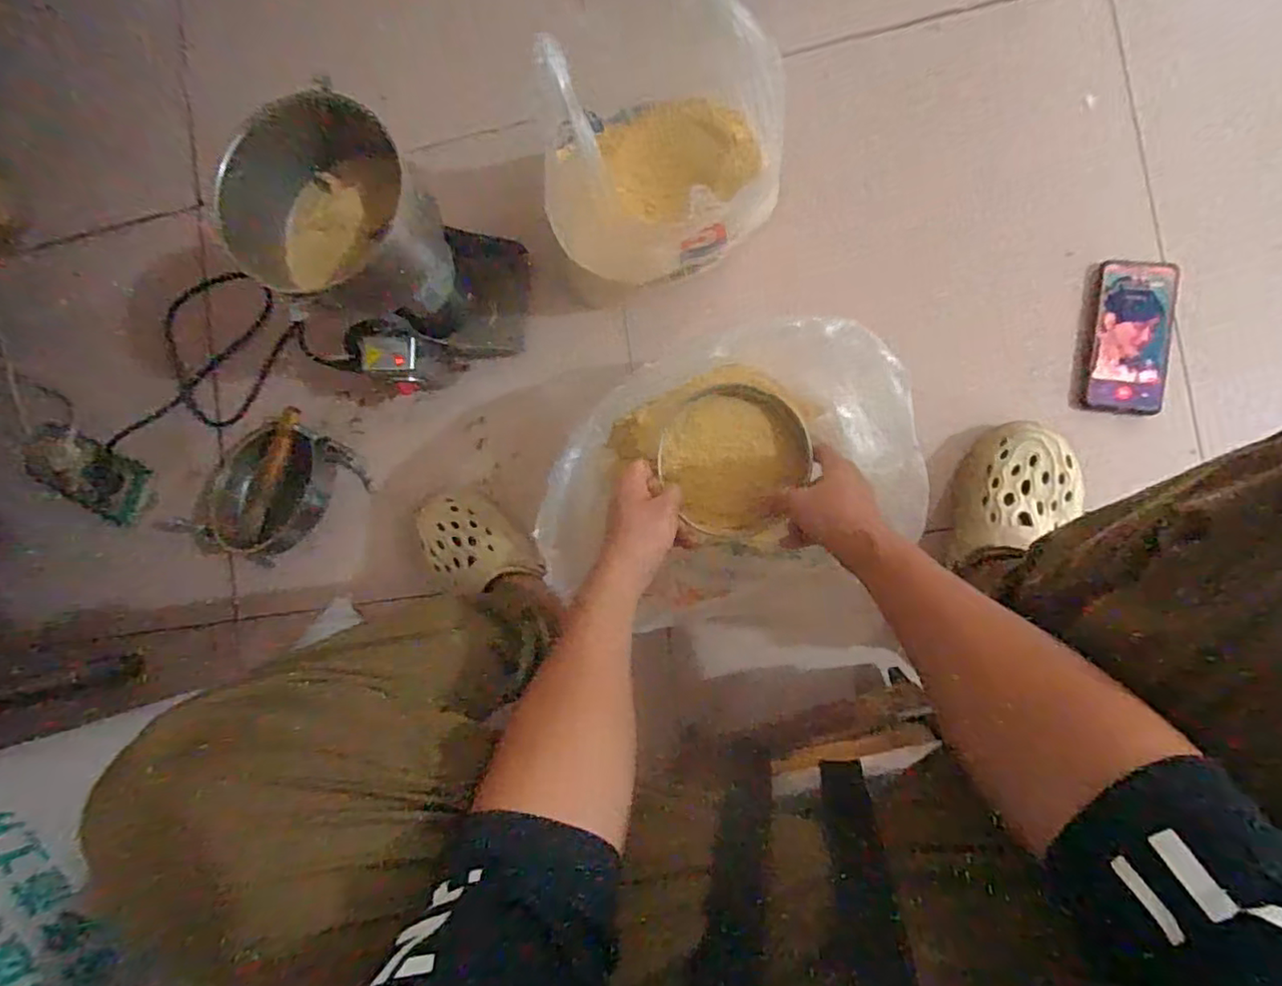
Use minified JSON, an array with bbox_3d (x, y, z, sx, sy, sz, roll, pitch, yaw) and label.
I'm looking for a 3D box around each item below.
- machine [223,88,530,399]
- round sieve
[{"bbox_3d":[-0.256,-0.246,0.669,0.215,0.285,0.162,-30,84,5],"label":"machine"},{"bbox_3d":[0.092,-0.031,0.592,0.133,0.041,0.134,0,87,8],"label":"round sieve"}]

